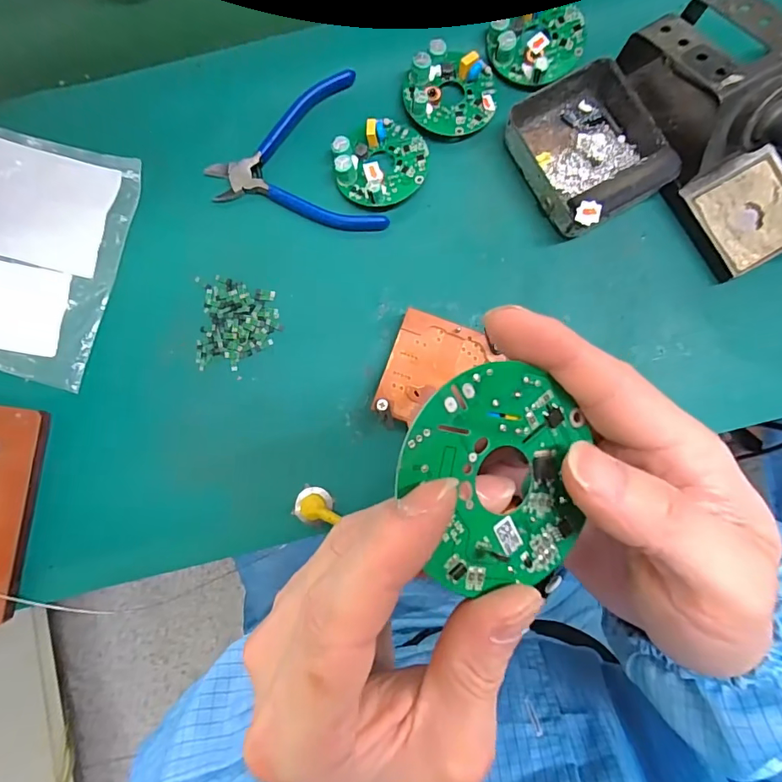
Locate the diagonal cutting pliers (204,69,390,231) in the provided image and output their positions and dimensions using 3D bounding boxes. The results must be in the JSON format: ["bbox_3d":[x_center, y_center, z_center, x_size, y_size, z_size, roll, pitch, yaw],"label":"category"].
[{"bbox_3d":[-0.068,-0.153,0.321,0.110,0.010,0.108,-14,86,0],"label":"diagonal cutting pliers"}]

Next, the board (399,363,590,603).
[{"bbox_3d":[0.030,0.024,0.132,0.059,0.004,0.061,-1,92,-22],"label":"board"}]

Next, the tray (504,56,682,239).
[{"bbox_3d":[0.131,-0.160,0.310,0.086,0.035,0.098,-28,86,-1],"label":"tray"}]

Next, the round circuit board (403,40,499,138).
[{"bbox_3d":[0.041,-0.204,0.319,0.062,0.014,0.056,15,86,2],"label":"round circuit board"}]

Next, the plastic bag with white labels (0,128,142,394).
[{"bbox_3d":[-0.254,-0.096,0.325,0.128,0.007,0.161,15,86,2],"label":"plastic bag with white labels"}]

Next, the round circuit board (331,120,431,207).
[{"bbox_3d":[-0.006,-0.155,0.317,0.063,0.017,0.056,-24,86,-1],"label":"round circuit board"}]

